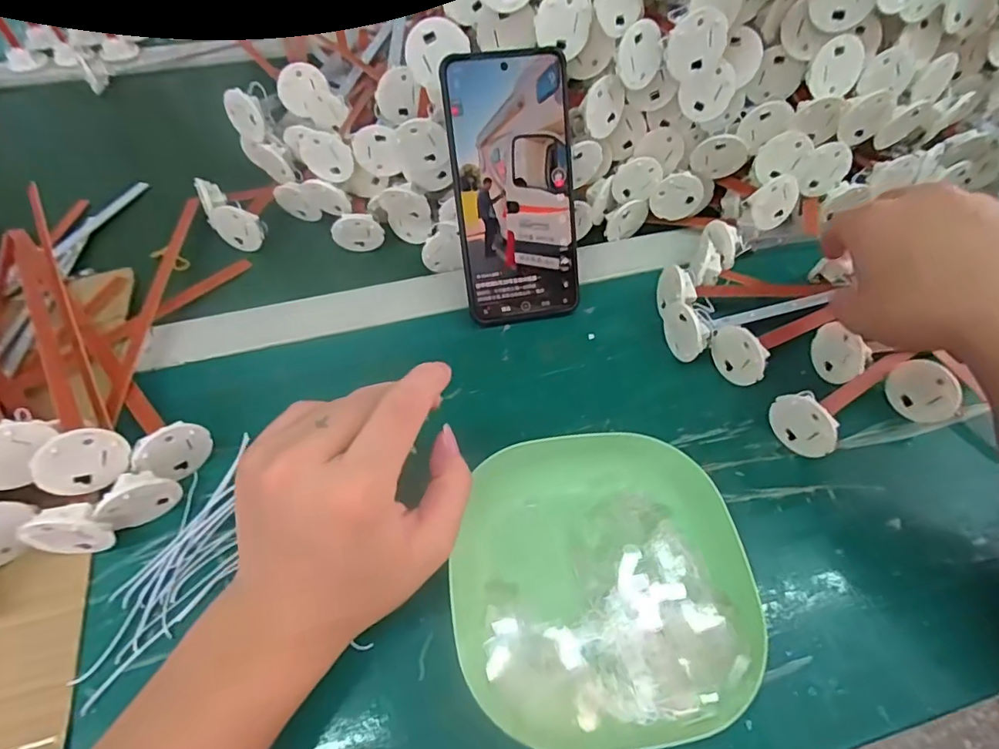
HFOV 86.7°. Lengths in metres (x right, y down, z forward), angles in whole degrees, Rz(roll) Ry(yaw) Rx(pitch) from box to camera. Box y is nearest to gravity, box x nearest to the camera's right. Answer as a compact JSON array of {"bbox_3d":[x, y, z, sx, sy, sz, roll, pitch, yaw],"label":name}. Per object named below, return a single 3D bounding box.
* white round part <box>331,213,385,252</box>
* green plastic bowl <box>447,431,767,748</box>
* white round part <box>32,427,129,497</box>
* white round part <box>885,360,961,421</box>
[{"bbox_3d":[-0.111,-0.111,0.419,0.039,0.032,0.011,-7,56,-4],"label":"white round part"},{"bbox_3d":[0.048,0.098,0.269,0.139,0.028,0.148,-4,56,-5],"label":"green plastic bowl"},{"bbox_3d":[-0.210,0.042,0.266,0.037,0.037,0.015,2,28,-48],"label":"white round part"},{"bbox_3d":[0.259,0.012,0.327,0.008,0.042,0.039,-19,59,-14],"label":"white round part"}]

